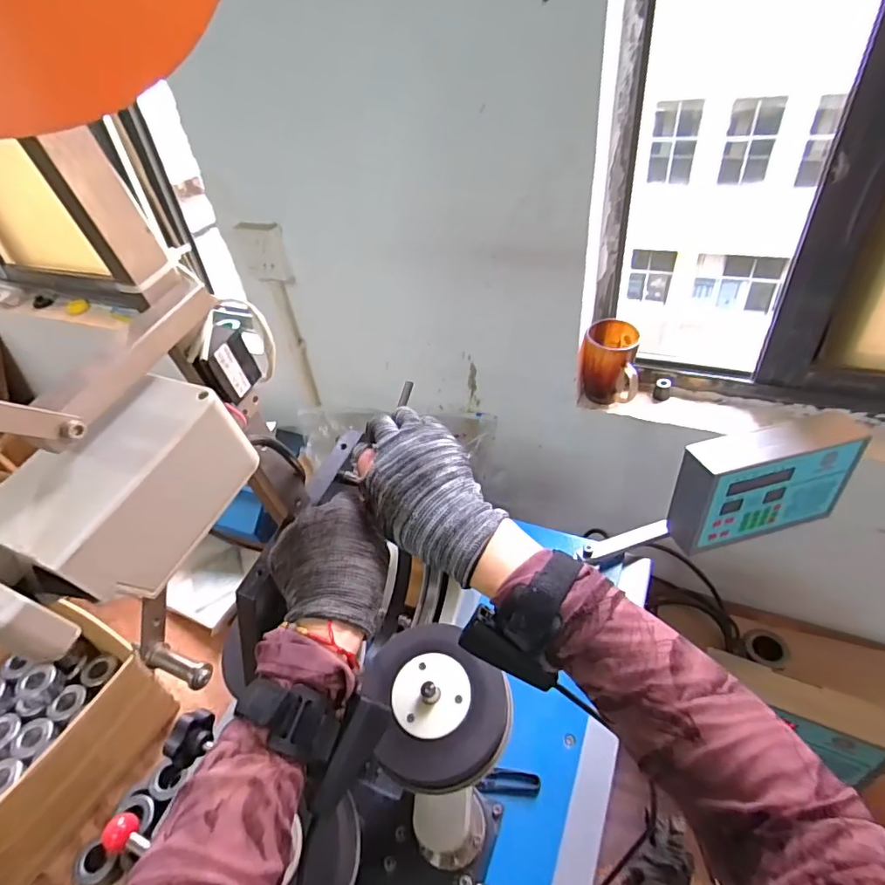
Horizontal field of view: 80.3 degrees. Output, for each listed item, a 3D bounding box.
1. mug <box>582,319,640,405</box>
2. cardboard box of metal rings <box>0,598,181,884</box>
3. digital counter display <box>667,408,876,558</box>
[{"bbox_3d":[0.266,-0.115,0.830,0.087,0.120,0.088,10,43,19],"label":"mug"},{"bbox_3d":[-0.689,0.463,0.830,0.344,0.155,0.330,12,44,21],"label":"cardboard box of metal rings"},{"bbox_3d":[0.421,0.046,0.693,0.217,0.165,0.070,-15,41,-9],"label":"digital counter display"}]

